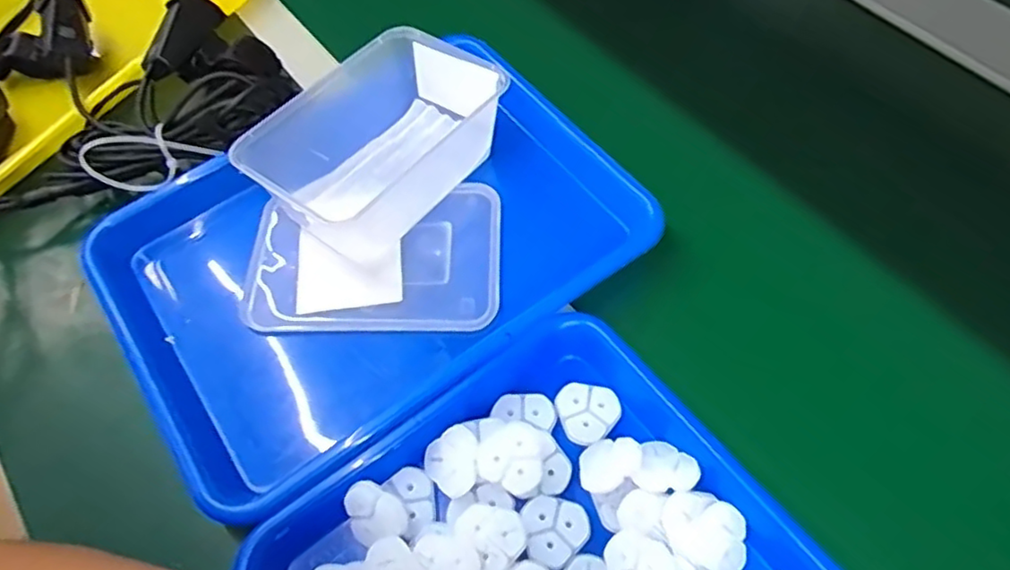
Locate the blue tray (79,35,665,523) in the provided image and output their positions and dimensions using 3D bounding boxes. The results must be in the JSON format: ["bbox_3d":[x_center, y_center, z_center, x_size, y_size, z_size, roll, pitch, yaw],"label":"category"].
[{"bbox_3d":[-0.096,-0.020,0.448,0.348,0.056,0.240,-33,64,-16],"label":"blue tray"}]

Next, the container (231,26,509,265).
[{"bbox_3d":[-0.081,-0.102,0.463,0.101,0.067,0.175,35,67,20],"label":"container"}]

